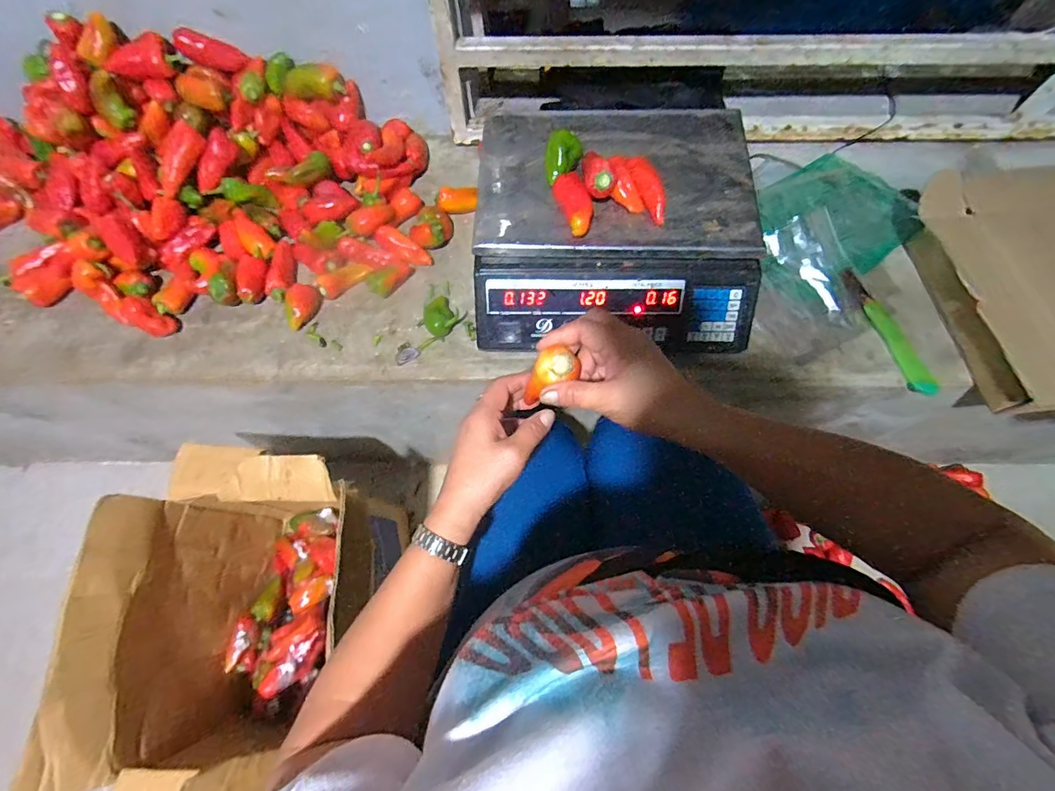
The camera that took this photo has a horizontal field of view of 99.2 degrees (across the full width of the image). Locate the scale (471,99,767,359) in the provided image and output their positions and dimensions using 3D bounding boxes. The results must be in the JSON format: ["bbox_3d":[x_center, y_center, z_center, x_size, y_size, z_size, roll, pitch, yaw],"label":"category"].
[{"bbox_3d":[0.107,-0.215,0.584,0.339,0.120,0.309,1,69,1],"label":"scale"}]

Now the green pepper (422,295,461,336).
[{"bbox_3d":[-0.116,-0.105,0.596,0.044,0.030,0.055,-30,71,-9],"label":"green pepper"}]

